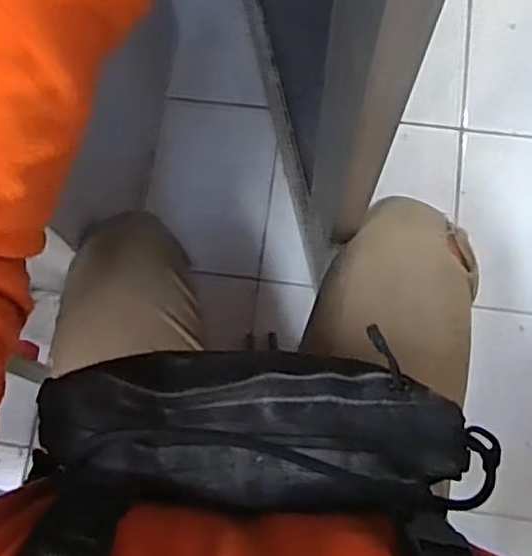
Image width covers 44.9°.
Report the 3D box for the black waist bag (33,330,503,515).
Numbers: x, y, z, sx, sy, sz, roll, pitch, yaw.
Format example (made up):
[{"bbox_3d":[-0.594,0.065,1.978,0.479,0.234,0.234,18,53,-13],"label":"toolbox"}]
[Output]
[{"bbox_3d":[0.014,0.087,0.372,0.234,0.085,0.101,6,57,-2],"label":"black waist bag"}]

